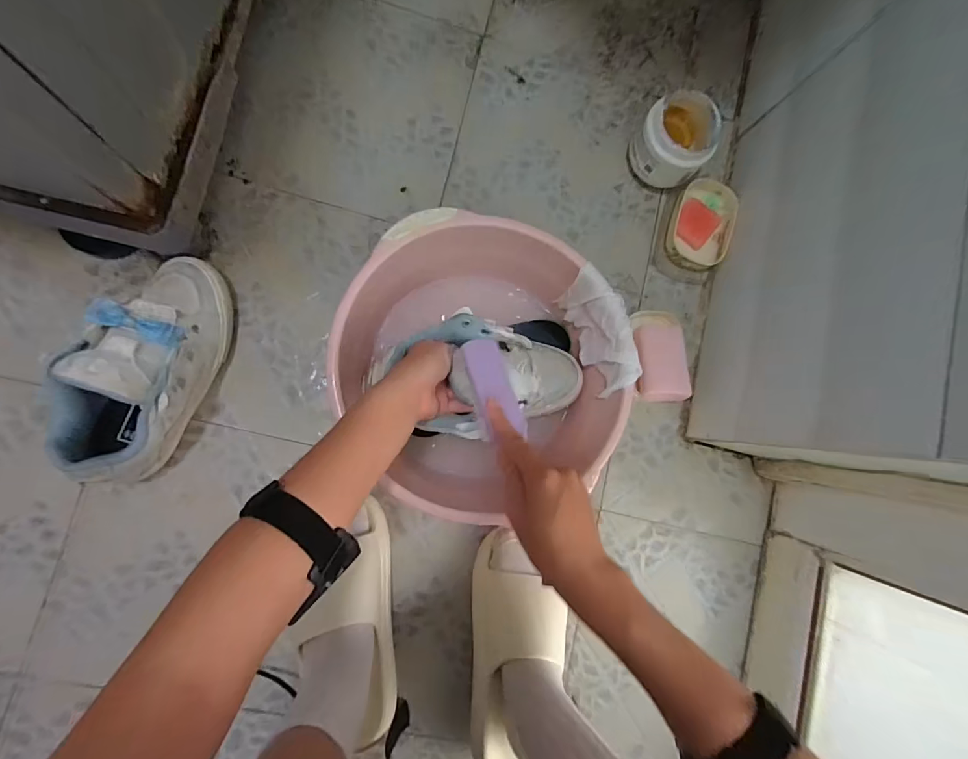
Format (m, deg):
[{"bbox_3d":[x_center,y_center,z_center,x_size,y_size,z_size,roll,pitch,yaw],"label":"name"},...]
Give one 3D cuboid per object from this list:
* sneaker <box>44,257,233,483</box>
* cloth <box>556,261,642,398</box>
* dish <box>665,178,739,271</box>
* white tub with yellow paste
[{"bbox_3d":[-0.354,-0.015,0.457,0.095,0.113,0.236,15,86,-5],"label":"sneaker"},{"bbox_3d":[0.130,-0.053,0.485,0.040,0.069,0.132,-16,89,-7],"label":"cloth"},{"bbox_3d":[0.308,-0.225,0.619,0.086,0.035,0.136,16,86,-5],"label":"dish"},{"bbox_3d":[0.253,-0.317,0.589,0.095,0.093,0.086,43,84,-3],"label":"white tub with yellow paste"}]

